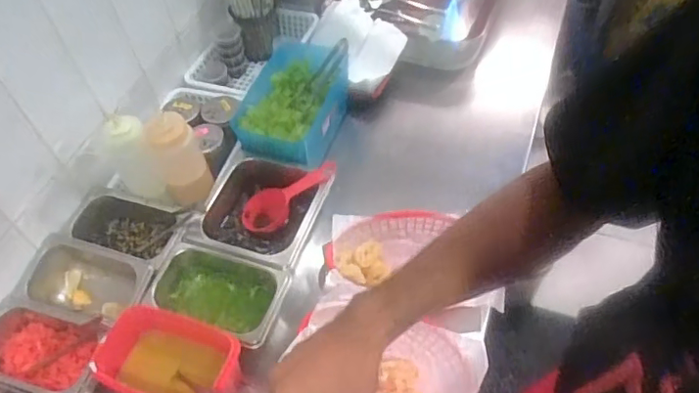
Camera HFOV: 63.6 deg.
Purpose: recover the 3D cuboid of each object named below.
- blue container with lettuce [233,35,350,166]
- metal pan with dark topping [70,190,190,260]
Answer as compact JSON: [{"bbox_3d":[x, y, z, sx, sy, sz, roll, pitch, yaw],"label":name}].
[{"bbox_3d":[-0.089,-0.146,0.910,0.137,0.082,0.232,11,55,13],"label":"blue container with lettuce"},{"bbox_3d":[-0.316,0.050,0.806,0.174,0.076,0.095,11,55,13],"label":"metal pan with dark topping"}]

